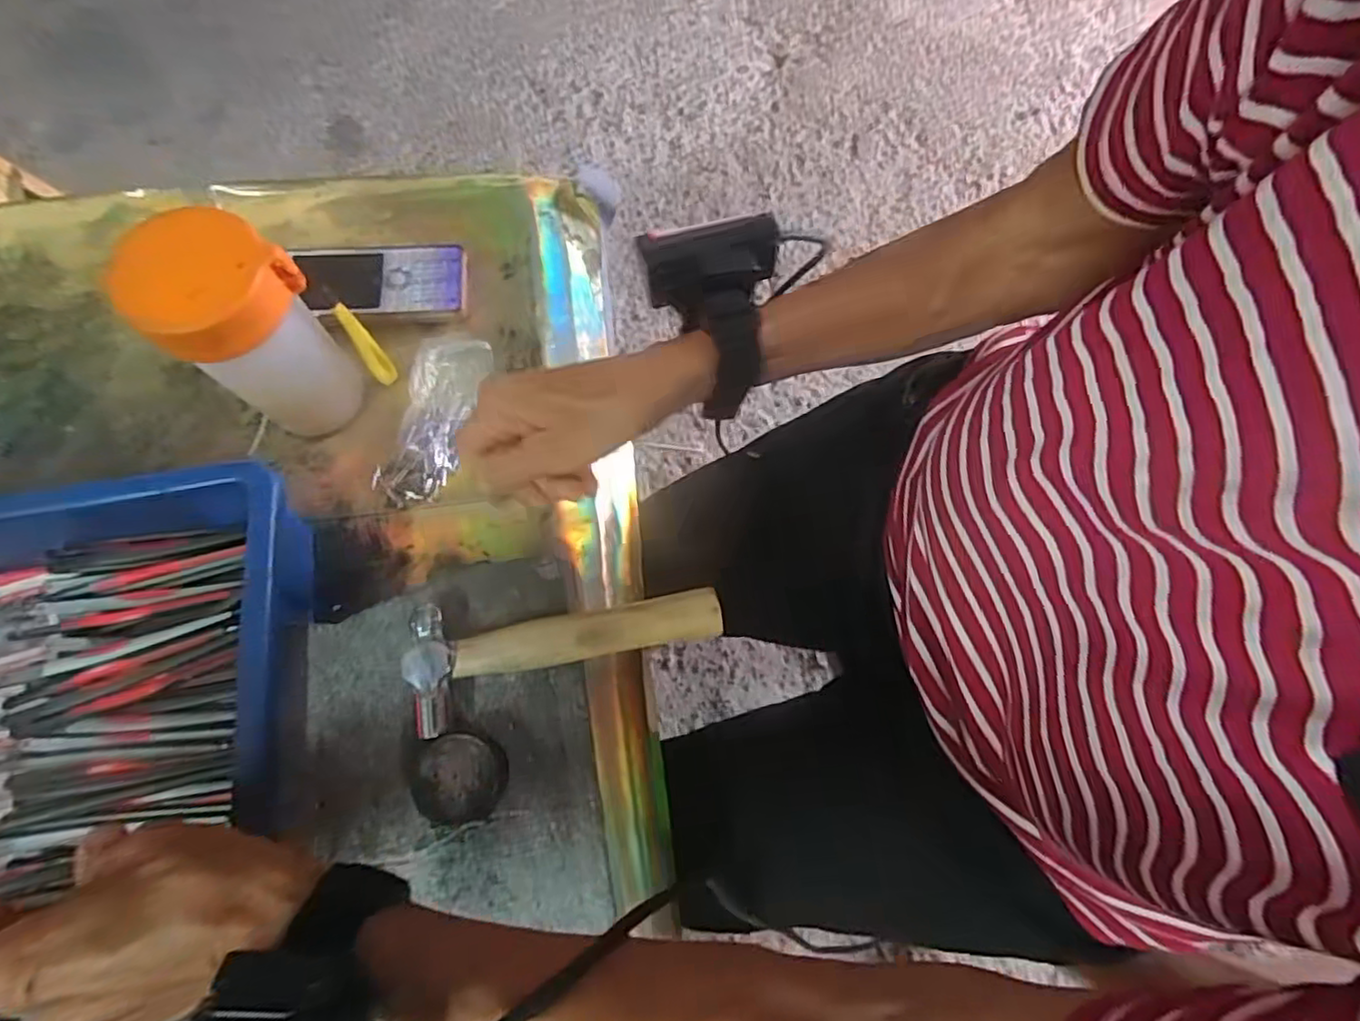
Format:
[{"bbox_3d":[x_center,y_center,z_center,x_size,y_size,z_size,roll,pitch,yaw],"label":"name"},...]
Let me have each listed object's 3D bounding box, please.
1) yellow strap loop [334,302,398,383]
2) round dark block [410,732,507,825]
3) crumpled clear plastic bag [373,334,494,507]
[{"bbox_3d":[-0.188,-0.098,0.387,0.013,0.073,0.009,-38,77,-13],"label":"yellow strap loop"},{"bbox_3d":[-0.100,0.121,0.293,0.037,0.019,0.036,1,72,-2],"label":"round dark block"},{"bbox_3d":[-0.157,-0.058,0.412,0.050,0.017,0.113,18,85,4],"label":"crumpled clear plastic bag"}]

